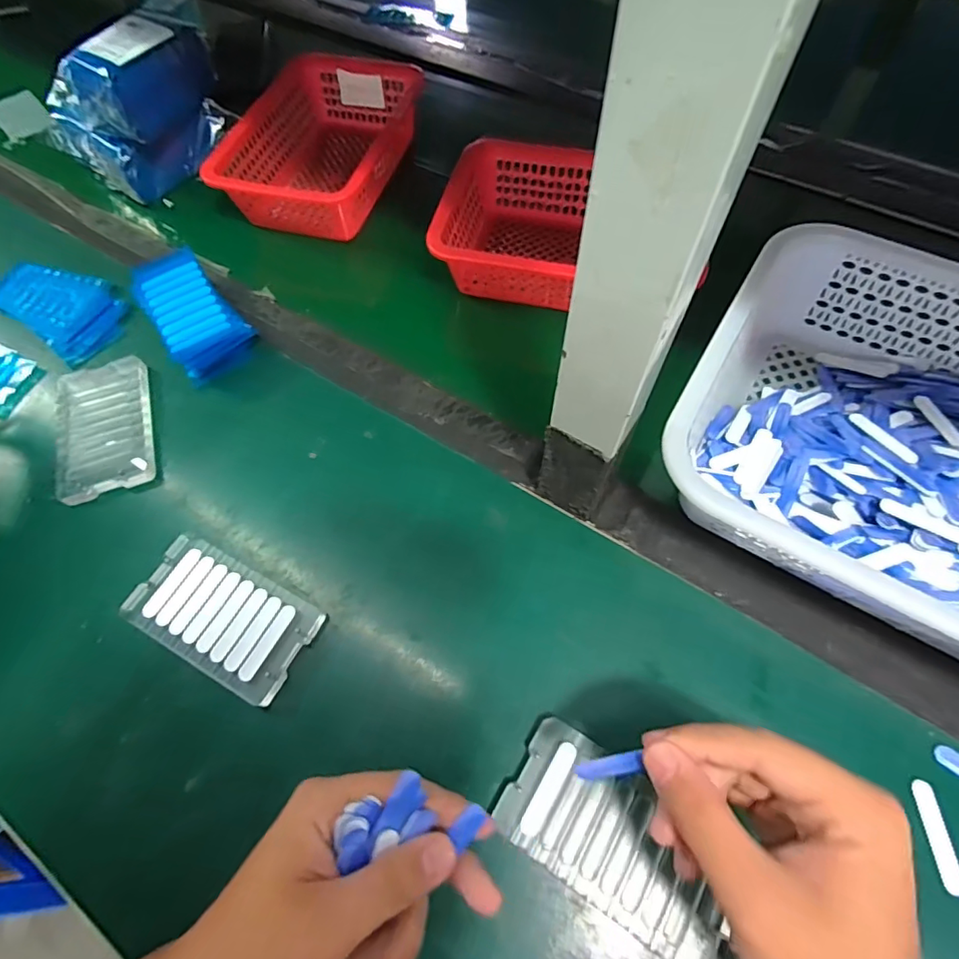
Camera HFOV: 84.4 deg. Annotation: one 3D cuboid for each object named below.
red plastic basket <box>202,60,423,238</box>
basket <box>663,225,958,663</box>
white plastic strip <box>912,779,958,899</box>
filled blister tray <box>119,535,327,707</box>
[{"bbox_3d":[-0.158,-0.354,0.556,0.152,0.061,0.234,13,64,9],"label":"red plastic basket"},{"bbox_3d":[0.319,-0.007,0.343,0.358,0.084,0.251,30,68,17],"label":"basket"},{"bbox_3d":[0.249,0.192,0.285,0.010,0.004,0.052,-3,63,2],"label":"white plastic strip"},{"bbox_3d":[-0.172,0.090,0.353,0.122,0.013,0.065,25,67,15],"label":"filled blister tray"}]

